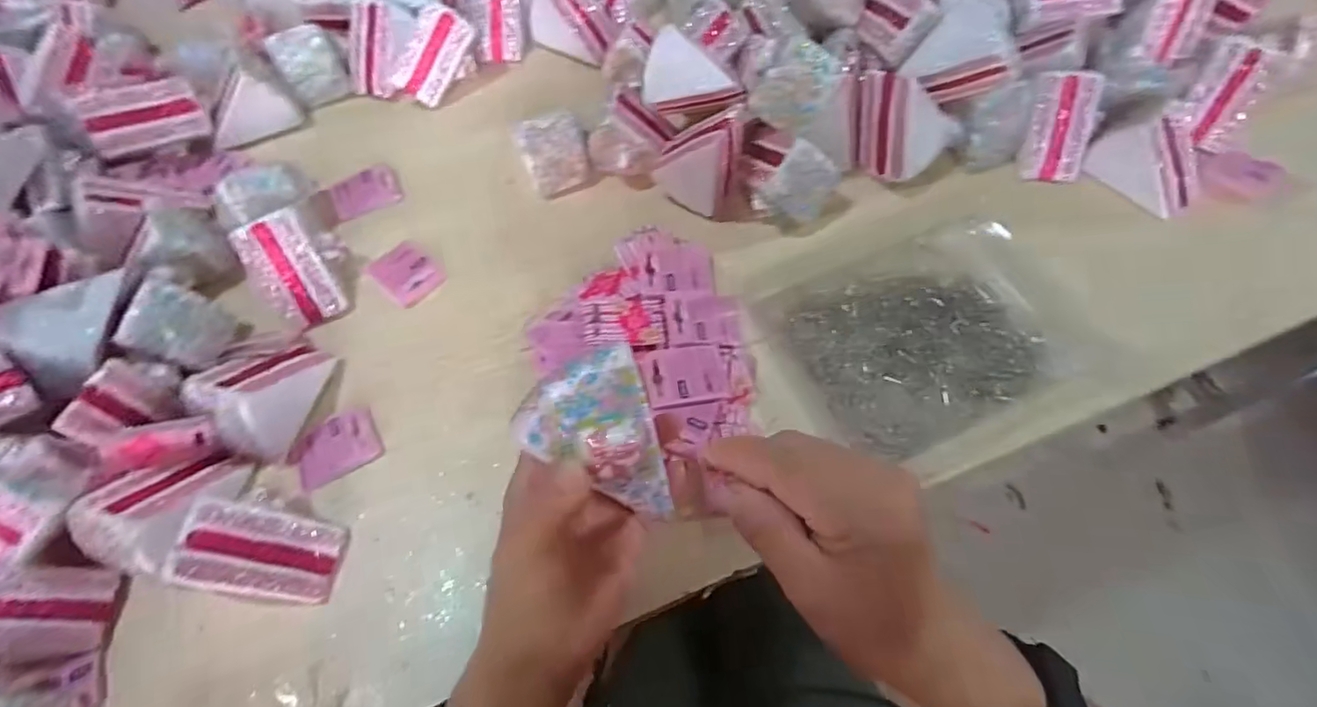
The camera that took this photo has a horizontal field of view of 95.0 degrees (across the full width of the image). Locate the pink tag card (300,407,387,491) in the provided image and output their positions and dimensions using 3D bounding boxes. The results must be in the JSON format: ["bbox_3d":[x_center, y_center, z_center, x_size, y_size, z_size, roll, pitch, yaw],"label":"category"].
[{"bbox_3d":[-0.225,0.067,0.424,0.055,0.006,0.042,-27,68,-15],"label":"pink tag card"}]

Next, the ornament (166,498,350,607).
[{"bbox_3d":[-0.235,0.118,0.359,0.069,0.057,0.051,7,62,6],"label":"ornament"}]

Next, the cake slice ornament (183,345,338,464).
[{"bbox_3d":[-0.275,0.023,0.414,0.048,0.059,0.084,7,62,6],"label":"cake slice ornament"}]

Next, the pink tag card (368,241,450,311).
[{"bbox_3d":[-0.207,-0.066,0.500,0.060,0.004,0.046,41,62,19],"label":"pink tag card"}]

